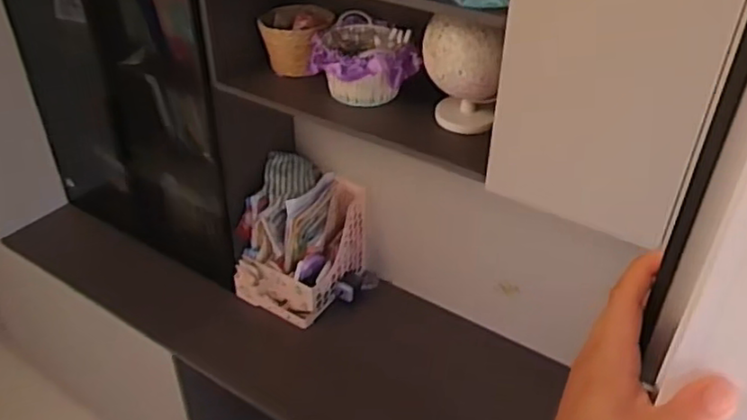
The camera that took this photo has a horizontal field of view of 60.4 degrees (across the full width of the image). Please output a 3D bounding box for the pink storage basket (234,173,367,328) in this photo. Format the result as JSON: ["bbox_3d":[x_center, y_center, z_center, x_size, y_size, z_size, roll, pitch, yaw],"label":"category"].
[{"bbox_3d":[-0.200,0.101,1.863,0.281,0.344,0.306,18,39,22],"label":"pink storage basket"}]

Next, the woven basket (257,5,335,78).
[{"bbox_3d":[-0.175,-0.387,1.488,0.167,0.121,0.145,-4,36,-6],"label":"woven basket"}]

